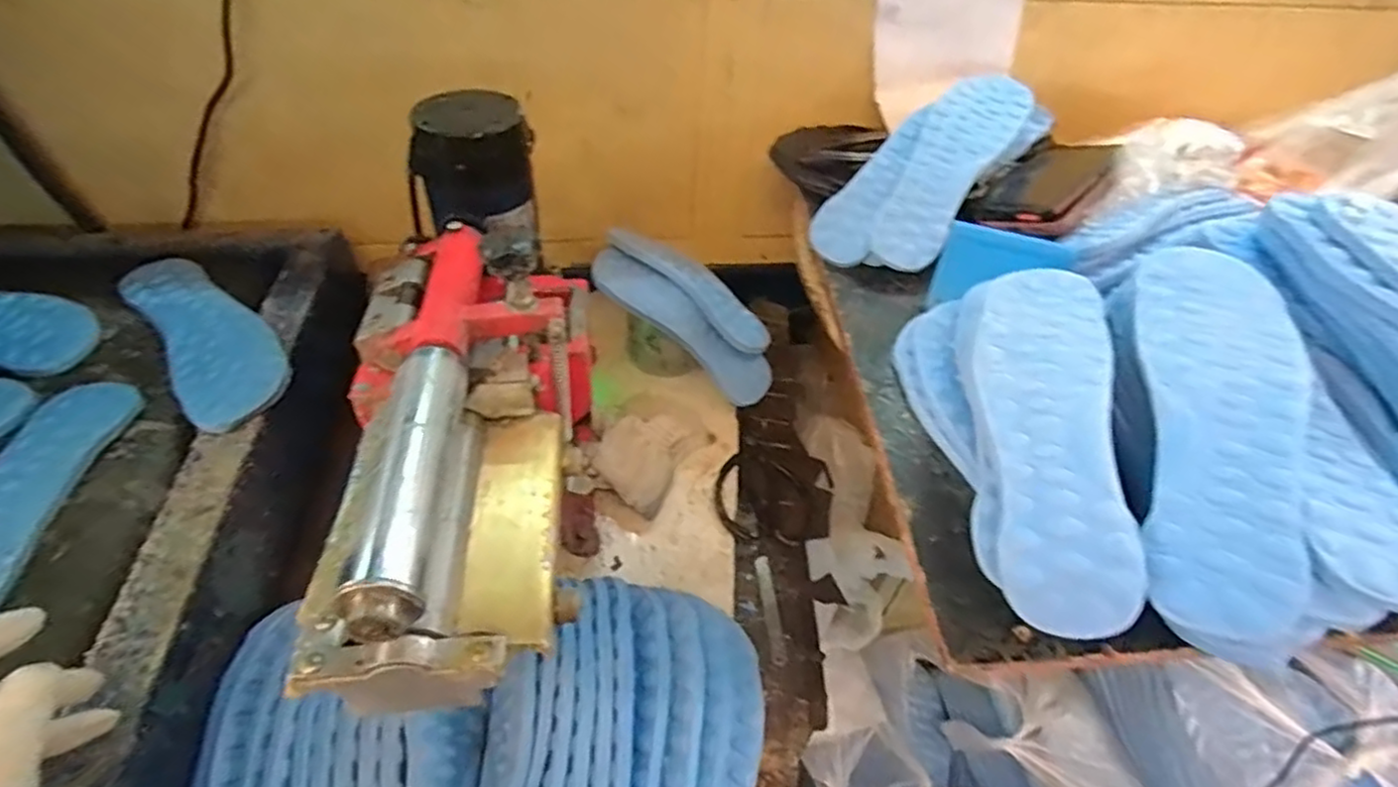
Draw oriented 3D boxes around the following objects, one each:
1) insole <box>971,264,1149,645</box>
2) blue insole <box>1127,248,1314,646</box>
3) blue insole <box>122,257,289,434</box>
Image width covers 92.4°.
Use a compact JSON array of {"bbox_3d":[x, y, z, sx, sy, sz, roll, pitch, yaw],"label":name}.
[{"bbox_3d":[0.206,0.013,0.400,0.076,0.031,0.249,5,52,15],"label":"insole"},{"bbox_3d":[0.290,0.010,0.371,0.078,0.013,0.248,1,52,27],"label":"blue insole"},{"bbox_3d":[-0.437,-0.057,0.593,0.080,0.024,0.254,-32,57,-29],"label":"blue insole"}]

